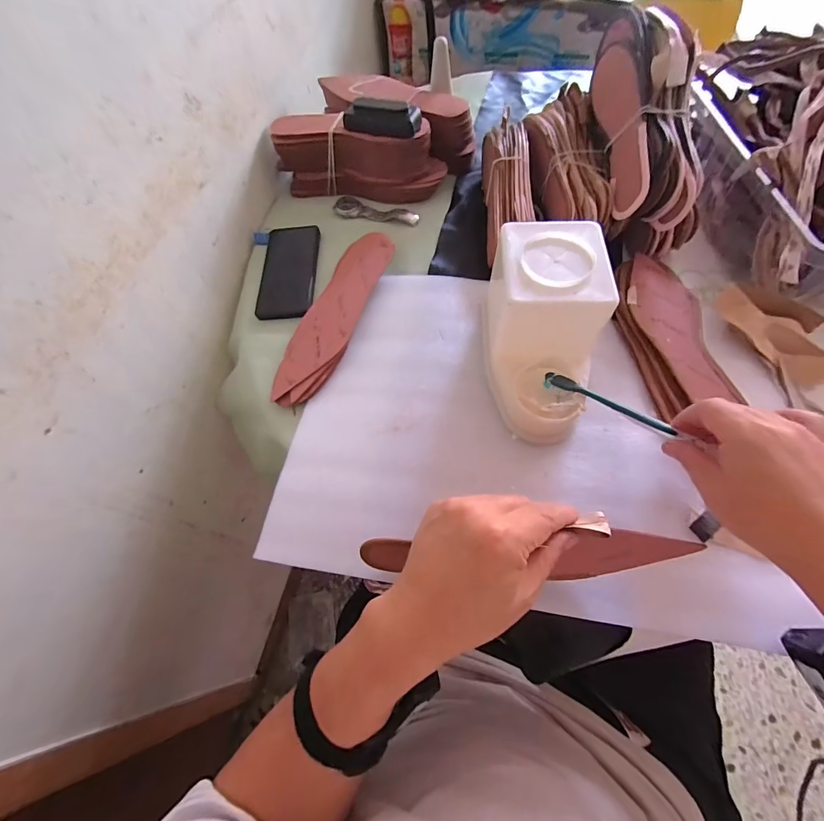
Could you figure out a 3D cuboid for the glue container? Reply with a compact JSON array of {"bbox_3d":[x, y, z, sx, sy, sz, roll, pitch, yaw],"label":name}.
[{"bbox_3d":[0.129,-0.079,0.395,0.110,0.120,0.197,5,63,6],"label":"glue container"}]

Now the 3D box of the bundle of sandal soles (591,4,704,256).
[{"bbox_3d":[0.287,-0.349,0.482,0.103,0.112,0.293,-5,84,0],"label":"bundle of sandal soles"}]

